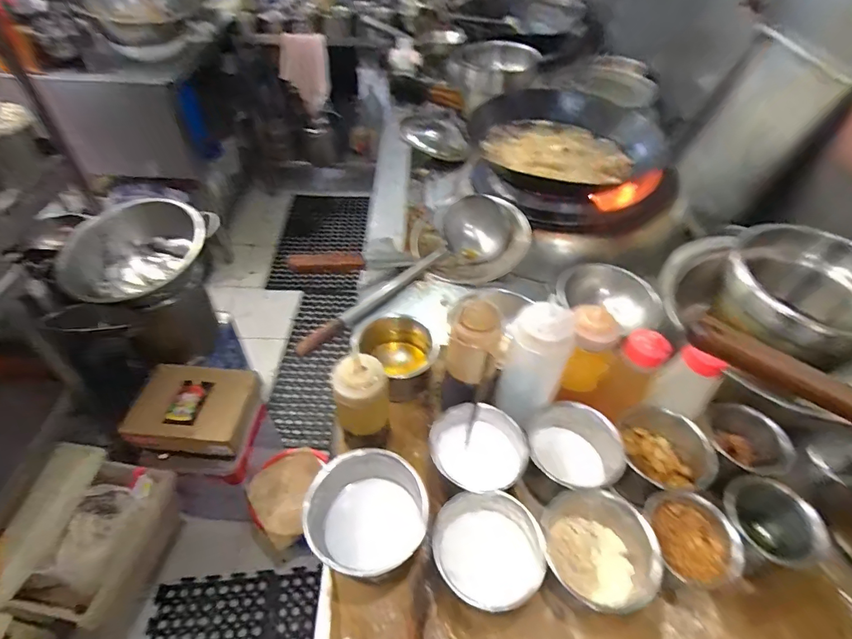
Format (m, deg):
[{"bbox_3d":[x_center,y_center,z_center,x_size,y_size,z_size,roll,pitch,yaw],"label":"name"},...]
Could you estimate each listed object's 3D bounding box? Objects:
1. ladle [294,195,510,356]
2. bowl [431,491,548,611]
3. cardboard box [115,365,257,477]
[{"bbox_3d":[-0.042,-0.099,0.859,0.497,0.094,0.150,-27,54,-25],"label":"ladle"},{"bbox_3d":[0.072,0.274,0.529,0.113,0.075,0.122,2,48,-2],"label":"bowl"},{"bbox_3d":[-0.559,0.243,1.117,0.286,0.127,0.214,7,48,3],"label":"cardboard box"}]

